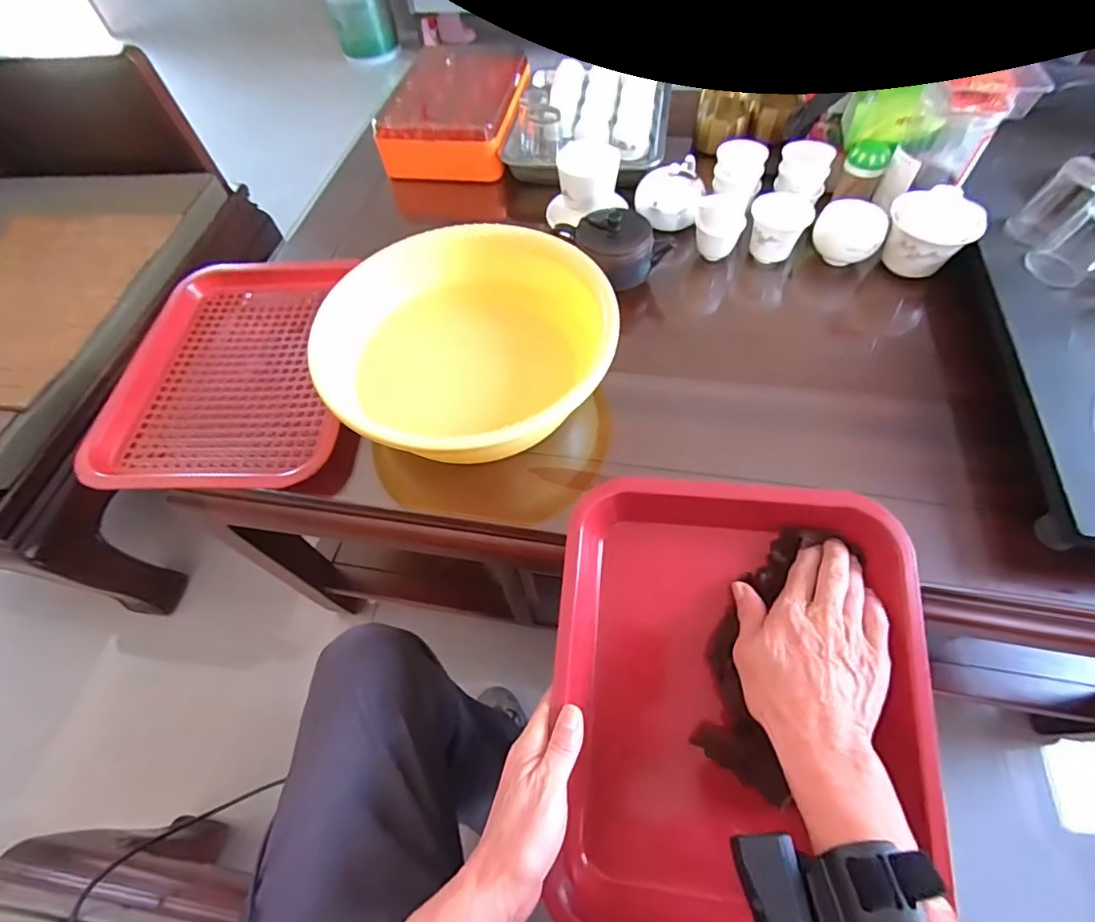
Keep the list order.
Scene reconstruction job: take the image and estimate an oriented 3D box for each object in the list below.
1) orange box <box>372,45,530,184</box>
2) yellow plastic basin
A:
[{"bbox_3d":[-0.139,-0.546,0.807,0.192,0.078,0.254,7,59,8],"label":"orange box"},{"bbox_3d":[-0.083,-0.107,0.529,0.257,0.113,0.248,-2,59,3],"label":"yellow plastic basin"}]

